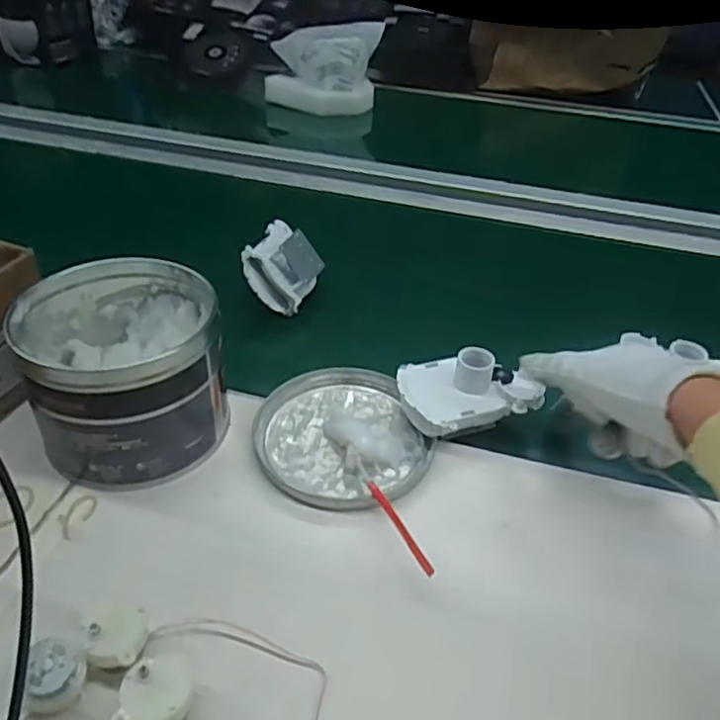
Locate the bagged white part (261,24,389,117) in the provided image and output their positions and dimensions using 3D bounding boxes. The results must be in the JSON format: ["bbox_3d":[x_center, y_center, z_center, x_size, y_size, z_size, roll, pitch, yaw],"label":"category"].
[{"bbox_3d":[-0.066,-0.513,1.111,0.197,0.125,0.101,4,38,1],"label":"bagged white part"}]

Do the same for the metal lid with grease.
[{"bbox_3d":[-0.014,0.054,0.467,0.123,0.015,0.131,2,38,-2],"label":"metal lid with grease"}]

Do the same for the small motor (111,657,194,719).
[{"bbox_3d":[-0.096,0.163,0.301,0.031,0.027,0.031,2,38,-2],"label":"small motor"}]

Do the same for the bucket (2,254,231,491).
[{"bbox_3d":[-0.164,0.004,0.446,0.126,0.102,0.136,-15,41,-23],"label":"bucket"}]

